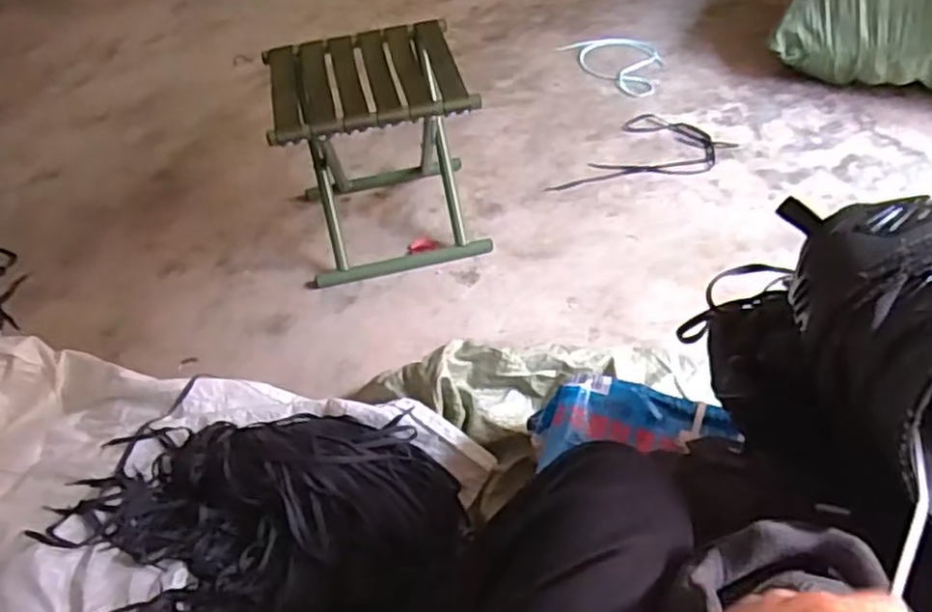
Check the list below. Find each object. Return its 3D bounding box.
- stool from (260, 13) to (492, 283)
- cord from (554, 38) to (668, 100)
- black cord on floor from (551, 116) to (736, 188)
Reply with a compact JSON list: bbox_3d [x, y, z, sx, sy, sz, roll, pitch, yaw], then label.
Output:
[{"bbox_3d":[-0.145,-0.260,1.187,0.285,0.309,0.285,-13,47,-6],"label":"stool"},{"bbox_3d":[0.357,-0.554,1.601,0.174,0.014,0.277,-22,49,-14],"label":"cord"},{"bbox_3d":[0.341,-0.273,1.346,0.217,0.008,0.306,30,57,29],"label":"black cord on floor"}]

